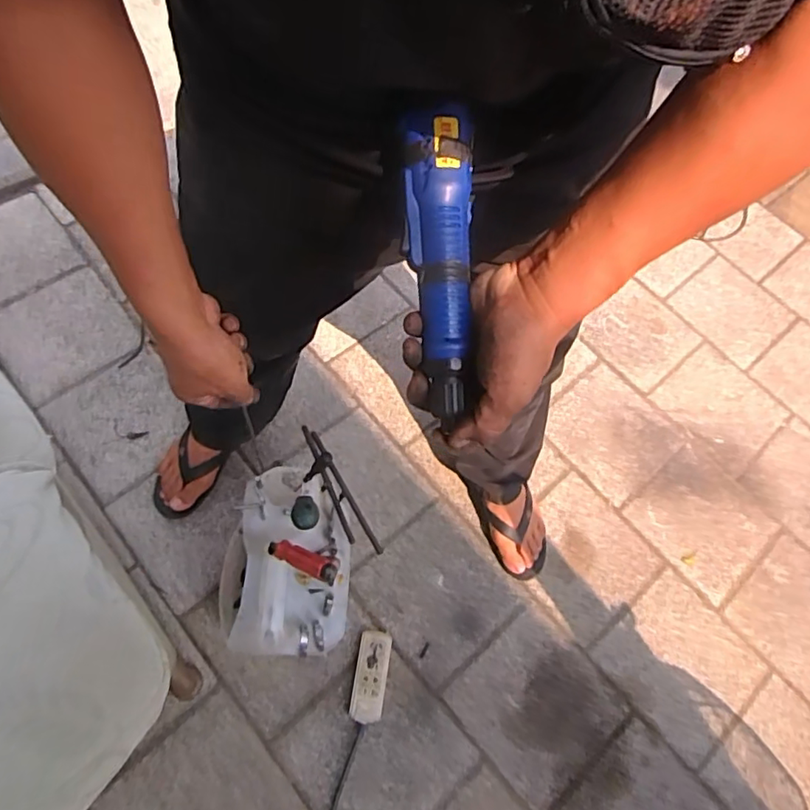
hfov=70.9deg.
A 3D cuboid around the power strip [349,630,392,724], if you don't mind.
[{"bbox_3d":[-0.057,0.452,0.950,0.053,0.024,0.137,9,64,-2],"label":"power strip"}]

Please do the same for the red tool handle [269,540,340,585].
[{"bbox_3d":[-0.123,0.181,0.670,0.114,0.021,0.025,9,61,37],"label":"red tool handle"}]

